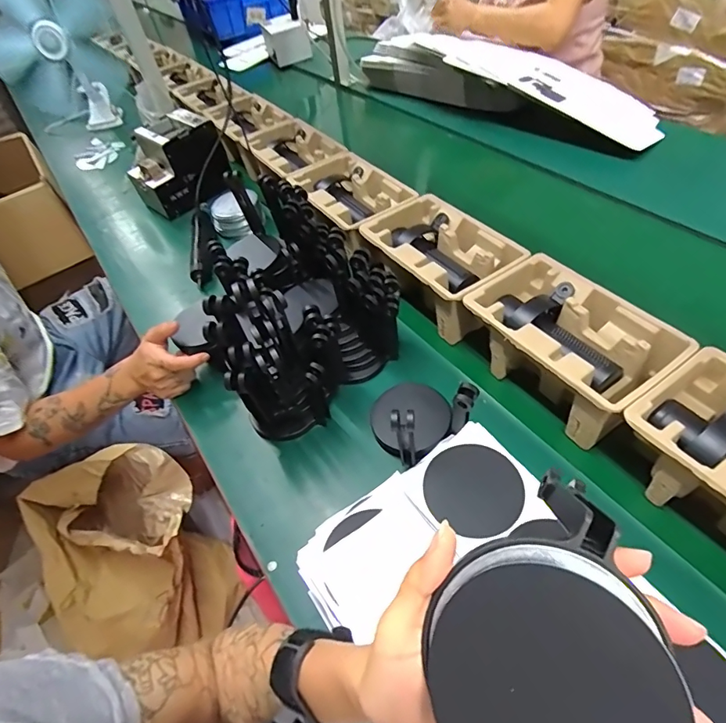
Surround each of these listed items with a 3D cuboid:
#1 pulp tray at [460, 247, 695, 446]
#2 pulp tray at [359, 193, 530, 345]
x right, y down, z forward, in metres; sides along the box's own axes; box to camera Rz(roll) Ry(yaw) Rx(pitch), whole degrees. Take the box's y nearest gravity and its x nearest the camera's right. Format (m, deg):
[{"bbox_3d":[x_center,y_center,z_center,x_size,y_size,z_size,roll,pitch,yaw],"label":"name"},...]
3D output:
[{"bbox_3d":[0.248,-0.023,0.568,0.142,0.099,0.229,-28,56,-20],"label":"pulp tray"},{"bbox_3d":[0.114,-0.155,0.701,0.149,0.096,0.231,-31,57,-22],"label":"pulp tray"}]

